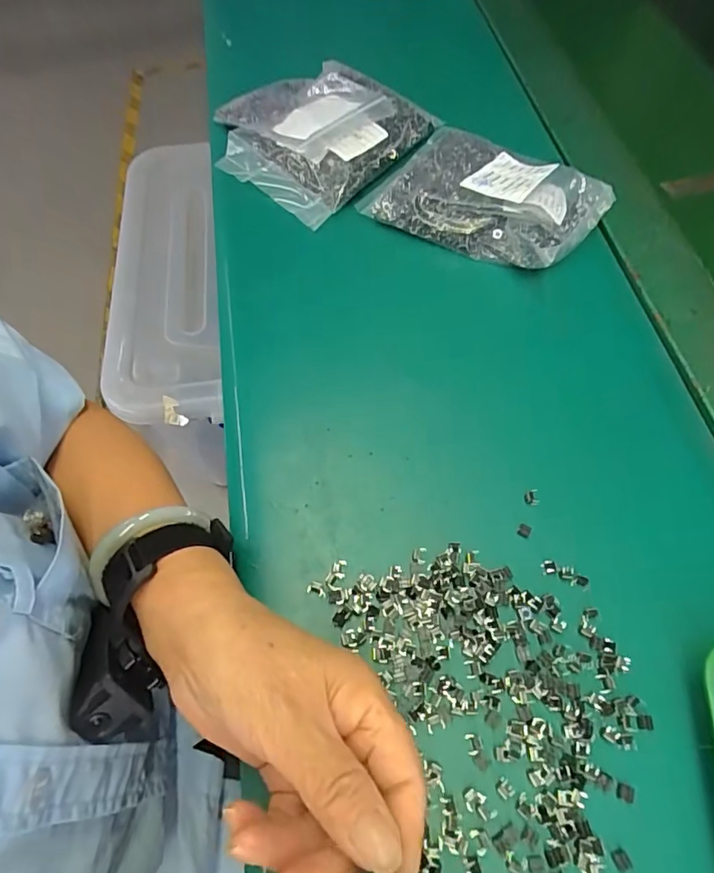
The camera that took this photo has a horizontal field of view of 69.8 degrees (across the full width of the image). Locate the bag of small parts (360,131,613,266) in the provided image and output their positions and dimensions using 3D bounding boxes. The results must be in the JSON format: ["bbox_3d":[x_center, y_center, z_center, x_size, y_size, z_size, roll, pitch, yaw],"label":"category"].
[{"bbox_3d":[0.104,-0.194,0.398,0.165,0.030,0.109,25,66,14],"label":"bag of small parts"}]

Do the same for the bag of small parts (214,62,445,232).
[{"bbox_3d":[-0.043,-0.270,0.444,0.164,0.040,0.151,35,68,18],"label":"bag of small parts"}]

